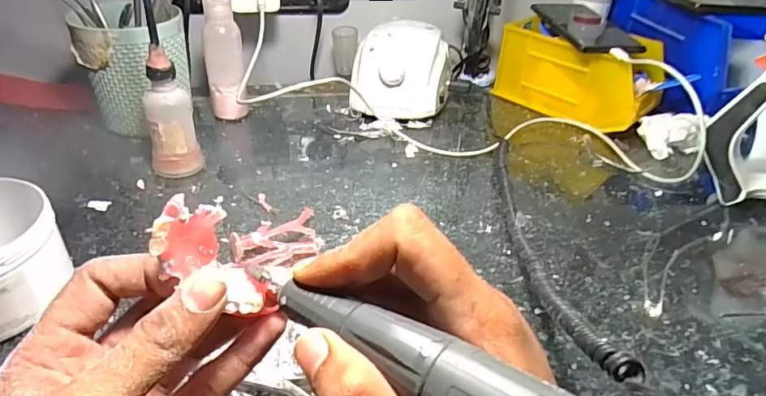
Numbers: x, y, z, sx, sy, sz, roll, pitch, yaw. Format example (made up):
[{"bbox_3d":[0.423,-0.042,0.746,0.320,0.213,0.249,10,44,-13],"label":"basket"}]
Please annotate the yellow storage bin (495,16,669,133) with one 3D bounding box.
[{"bbox_3d":[0.233,-0.147,0.589,0.103,0.088,0.165,-25,45,-35],"label":"yellow storage bin"}]

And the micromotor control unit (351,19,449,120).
[{"bbox_3d":[0.024,-0.146,0.573,0.107,0.079,0.132,7,35,4],"label":"micromotor control unit"}]

